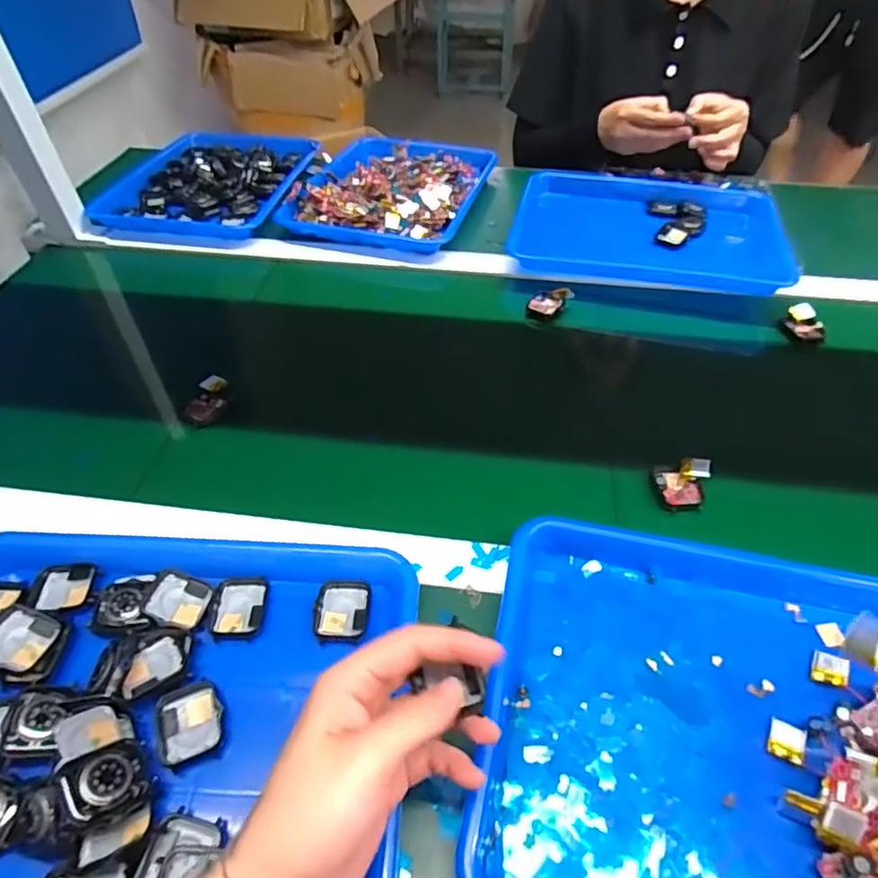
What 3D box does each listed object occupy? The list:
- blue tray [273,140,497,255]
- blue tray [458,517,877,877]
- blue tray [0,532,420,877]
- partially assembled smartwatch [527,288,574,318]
[{"bbox_3d":[-0.066,-0.381,0.868,0.255,0.048,0.305,12,50,12],"label":"blue tray"},{"bbox_3d":[0.189,0.183,0.355,0.316,0.034,0.261,9,50,9],"label":"blue tray"},{"bbox_3d":[-0.186,0.179,0.358,0.331,0.053,0.256,4,45,1],"label":"blue tray"},{"bbox_3d":[0.131,-0.161,0.676,0.047,0.021,0.041,13,51,12],"label":"partially assembled smartwatch"}]

